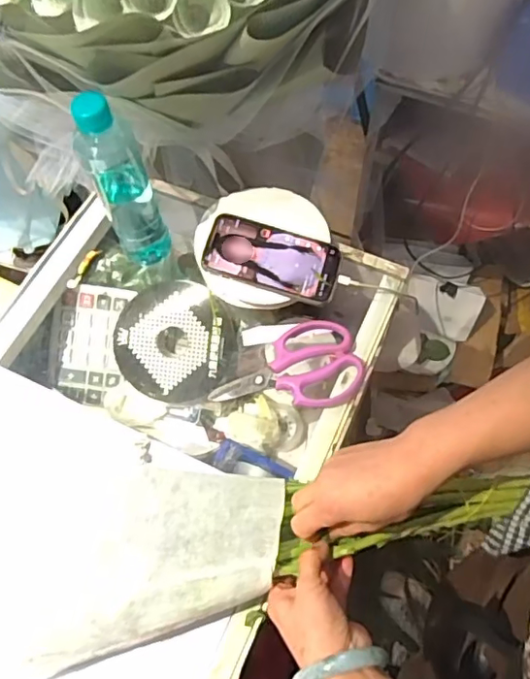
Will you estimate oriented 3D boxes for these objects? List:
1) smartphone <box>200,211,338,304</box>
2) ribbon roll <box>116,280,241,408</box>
[{"bbox_3d":[0.009,-0.090,0.607,0.145,0.008,0.072,16,74,2],"label":"smartphone"},{"bbox_3d":[-0.106,0.003,0.678,0.149,0.043,0.146,0,92,8],"label":"ribbon roll"}]

